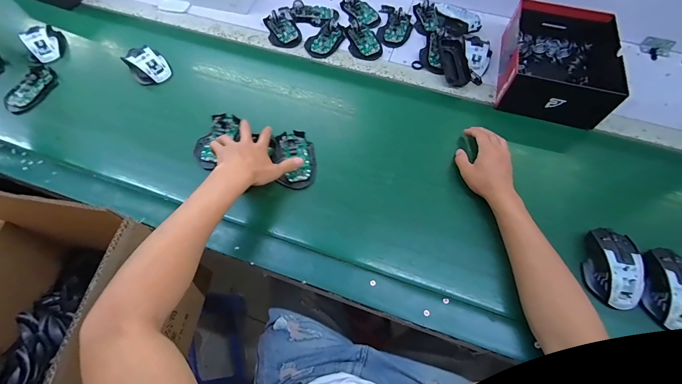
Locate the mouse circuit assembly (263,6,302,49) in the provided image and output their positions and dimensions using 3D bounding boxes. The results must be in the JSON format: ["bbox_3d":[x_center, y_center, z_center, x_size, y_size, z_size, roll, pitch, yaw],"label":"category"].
[{"bbox_3d":[-0.138,-0.389,0.729,0.071,0.024,0.122,-16,64,-8],"label":"mouse circuit assembly"}]

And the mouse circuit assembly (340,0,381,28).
[{"bbox_3d":[0.050,-0.441,0.753,0.072,0.023,0.107,-19,64,-9],"label":"mouse circuit assembly"}]

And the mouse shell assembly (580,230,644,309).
[{"bbox_3d":[0.406,0.110,0.462,0.065,0.036,0.112,8,63,5],"label":"mouse shell assembly"}]

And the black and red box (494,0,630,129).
[{"bbox_3d":[0.424,-0.261,0.617,0.189,0.079,0.244,18,64,10],"label":"black and red box"}]

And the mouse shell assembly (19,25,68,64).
[{"bbox_3d":[-0.659,-0.331,0.687,0.072,0.037,0.098,-28,66,-13],"label":"mouse shell assembly"}]

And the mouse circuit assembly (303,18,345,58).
[{"bbox_3d":[-0.039,-0.353,0.709,0.066,0.023,0.106,27,66,14],"label":"mouse circuit assembly"}]

